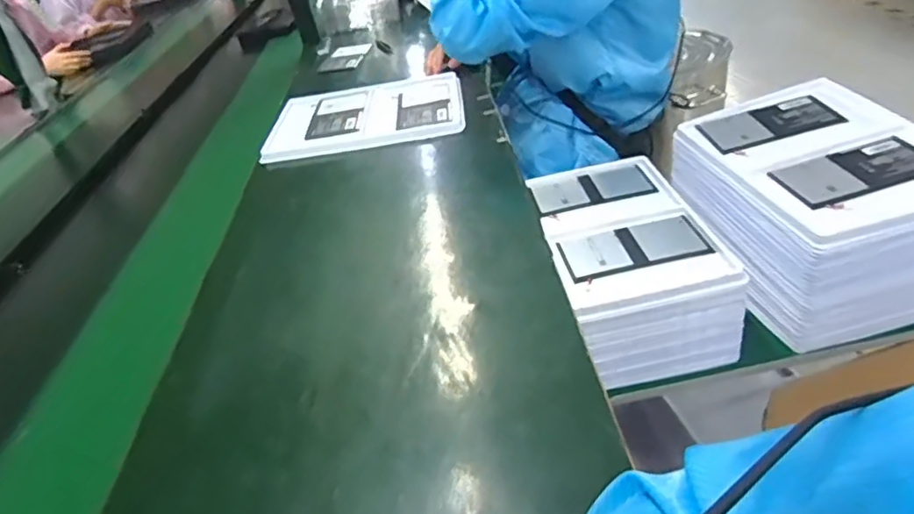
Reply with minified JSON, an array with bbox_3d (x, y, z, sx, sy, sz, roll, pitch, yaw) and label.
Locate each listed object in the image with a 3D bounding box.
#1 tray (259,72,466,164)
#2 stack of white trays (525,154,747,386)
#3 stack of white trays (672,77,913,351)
[{"bbox_3d":[-0.151,-0.238,0.997,0.319,0.020,0.269,-9,35,3],"label":"tray"},{"bbox_3d":[0.228,0.006,0.831,0.196,0.128,0.324,-14,35,0],"label":"stack of white trays"},{"bbox_3d":[0.485,-0.072,0.810,0.247,0.179,0.332,-17,35,-4],"label":"stack of white trays"}]

